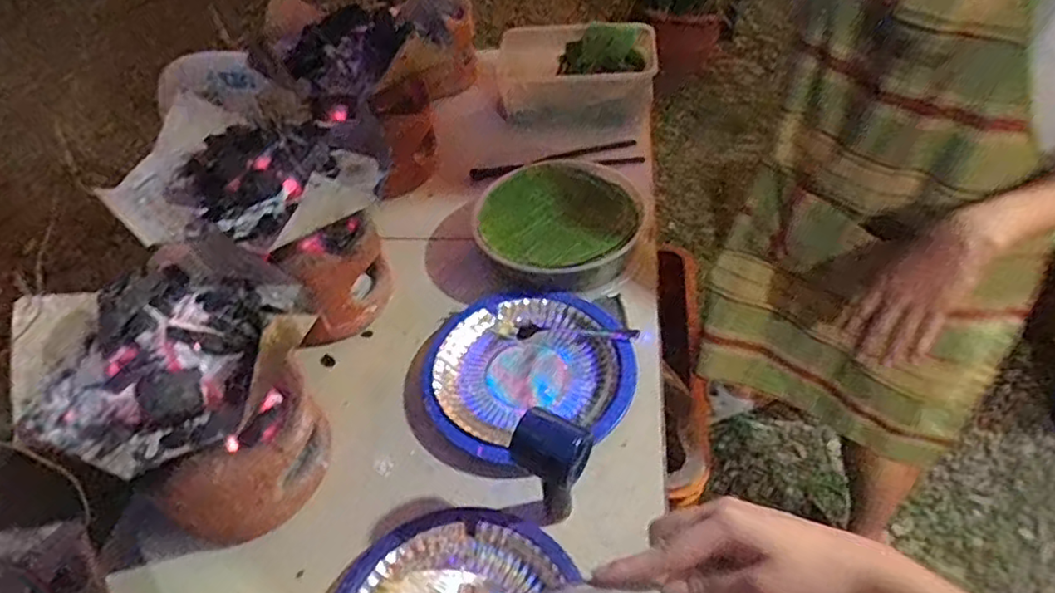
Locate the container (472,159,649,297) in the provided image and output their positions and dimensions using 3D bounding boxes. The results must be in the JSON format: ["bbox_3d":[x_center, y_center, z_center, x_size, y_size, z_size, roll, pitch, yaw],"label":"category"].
[{"bbox_3d":[0.052,-0.107,0.944,0.224,0.105,0.231,-2,48,2],"label":"container"}]

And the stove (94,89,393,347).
[{"bbox_3d":[-0.318,-0.065,0.836,0.336,0.261,0.249,20,51,22],"label":"stove"}]

